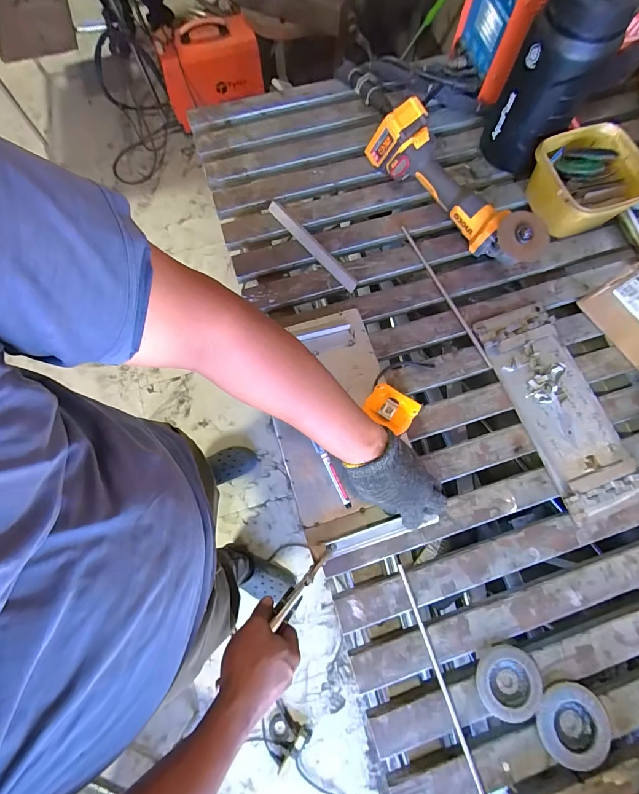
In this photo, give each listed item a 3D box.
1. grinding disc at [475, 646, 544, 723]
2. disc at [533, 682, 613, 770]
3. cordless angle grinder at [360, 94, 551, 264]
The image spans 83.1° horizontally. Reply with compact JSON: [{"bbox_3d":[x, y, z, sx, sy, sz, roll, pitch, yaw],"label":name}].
[{"bbox_3d":[0.261,0.392,0.495,0.085,0.006,0.084,0,75,0],"label":"grinding disc"},{"bbox_3d":[0.338,0.437,0.481,0.090,0.013,0.089,0,75,0],"label":"disc"},{"bbox_3d":[0.252,-0.379,0.650,0.099,0.127,0.357,-42,79,-11],"label":"cordless angle grinder"}]

